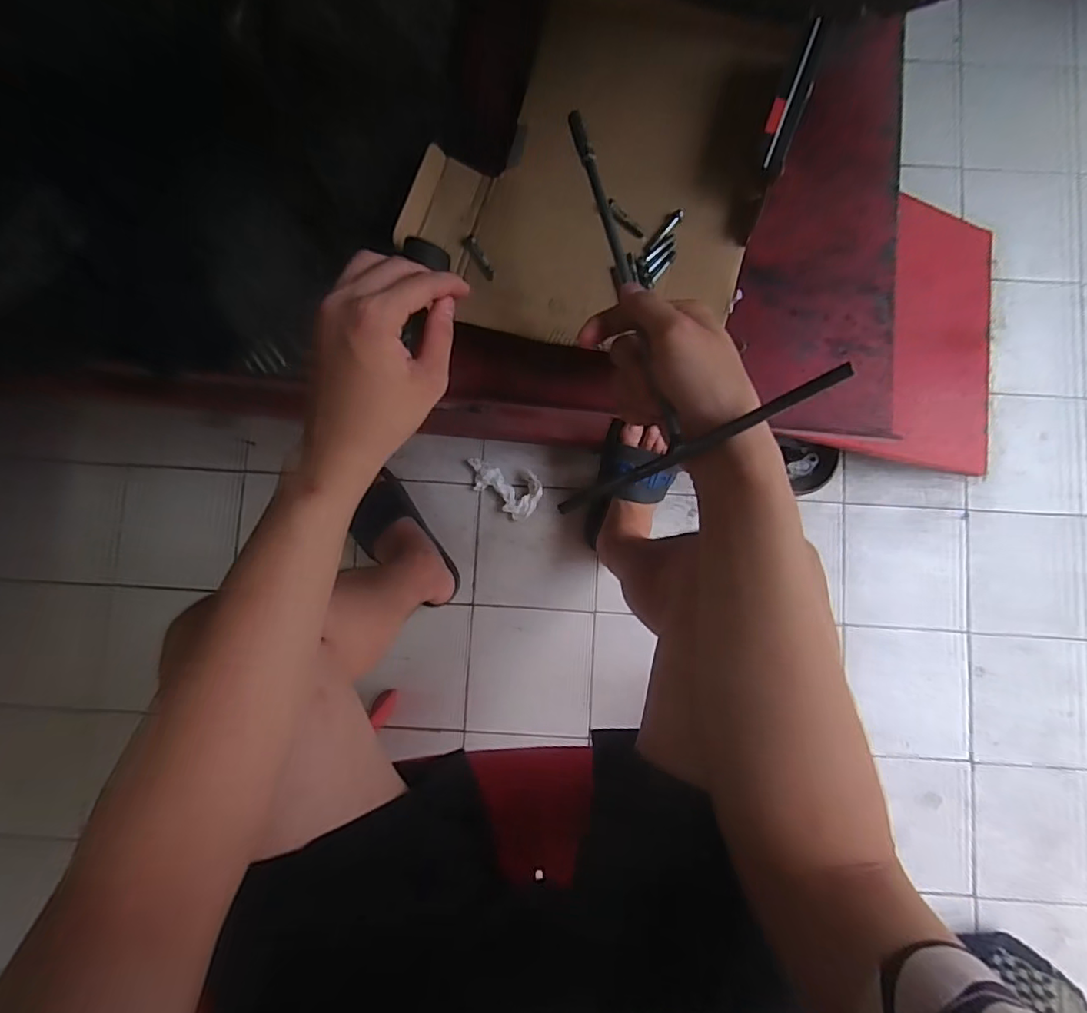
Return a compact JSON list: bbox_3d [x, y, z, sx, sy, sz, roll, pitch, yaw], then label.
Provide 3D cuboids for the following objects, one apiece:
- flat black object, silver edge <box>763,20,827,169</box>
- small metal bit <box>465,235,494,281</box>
[{"bbox_3d":[0.186,-0.305,0.413,0.025,0.024,0.096,18,108,3],"label":"flat black object, silver edge"},{"bbox_3d":[-0.051,-0.202,0.448,0.009,0.005,0.038,-32,85,-1],"label":"small metal bit"}]

